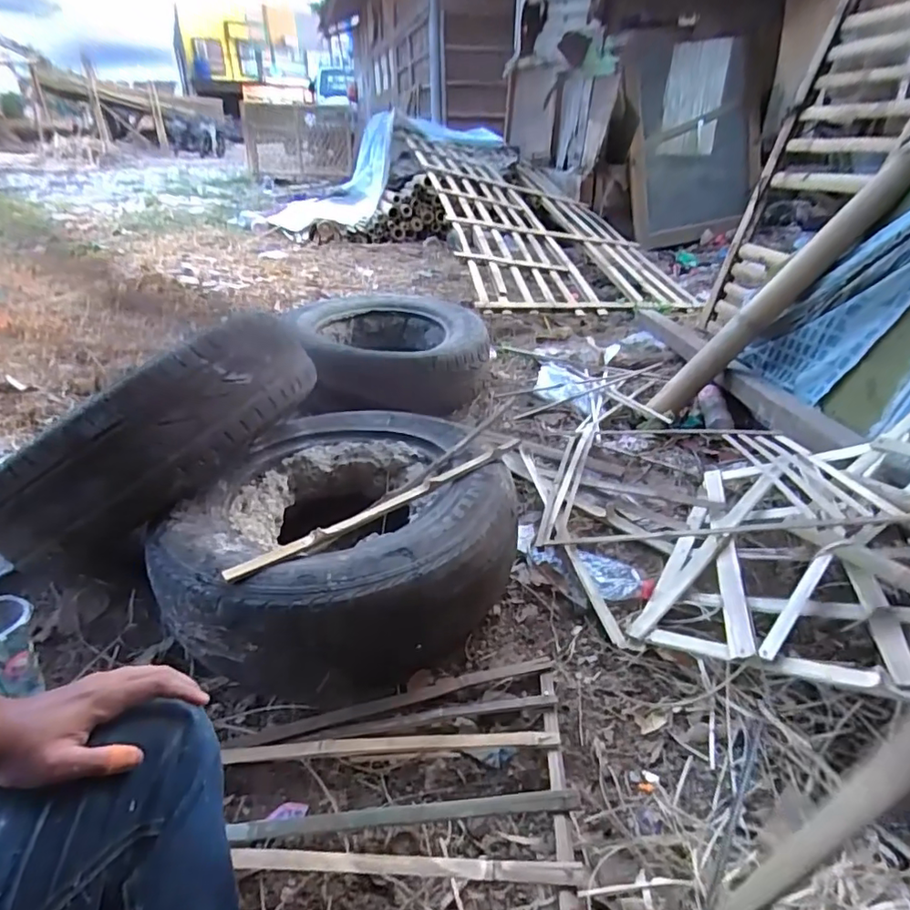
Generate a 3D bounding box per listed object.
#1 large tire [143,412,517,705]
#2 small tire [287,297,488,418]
[{"bbox_3d":[-0.156,0.118,0.934,0.492,0.193,0.579,5,29,9],"label":"large tire"},{"bbox_3d":[-0.206,-0.316,1.688,0.583,0.177,0.585,-2,29,-4],"label":"small tire"}]

